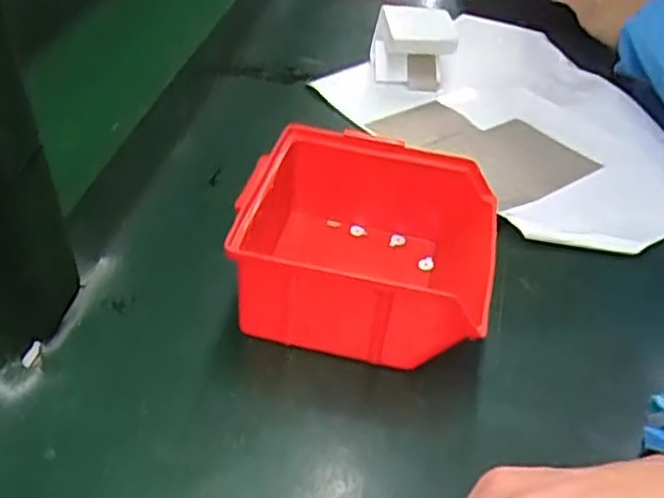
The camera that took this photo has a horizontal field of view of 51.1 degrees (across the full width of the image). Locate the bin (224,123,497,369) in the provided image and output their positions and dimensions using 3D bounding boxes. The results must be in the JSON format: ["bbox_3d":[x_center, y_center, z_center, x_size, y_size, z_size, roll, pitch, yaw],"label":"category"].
[{"bbox_3d":[0.018,0.001,0.389,0.128,0.068,0.115,13,43,6],"label":"bin"}]

